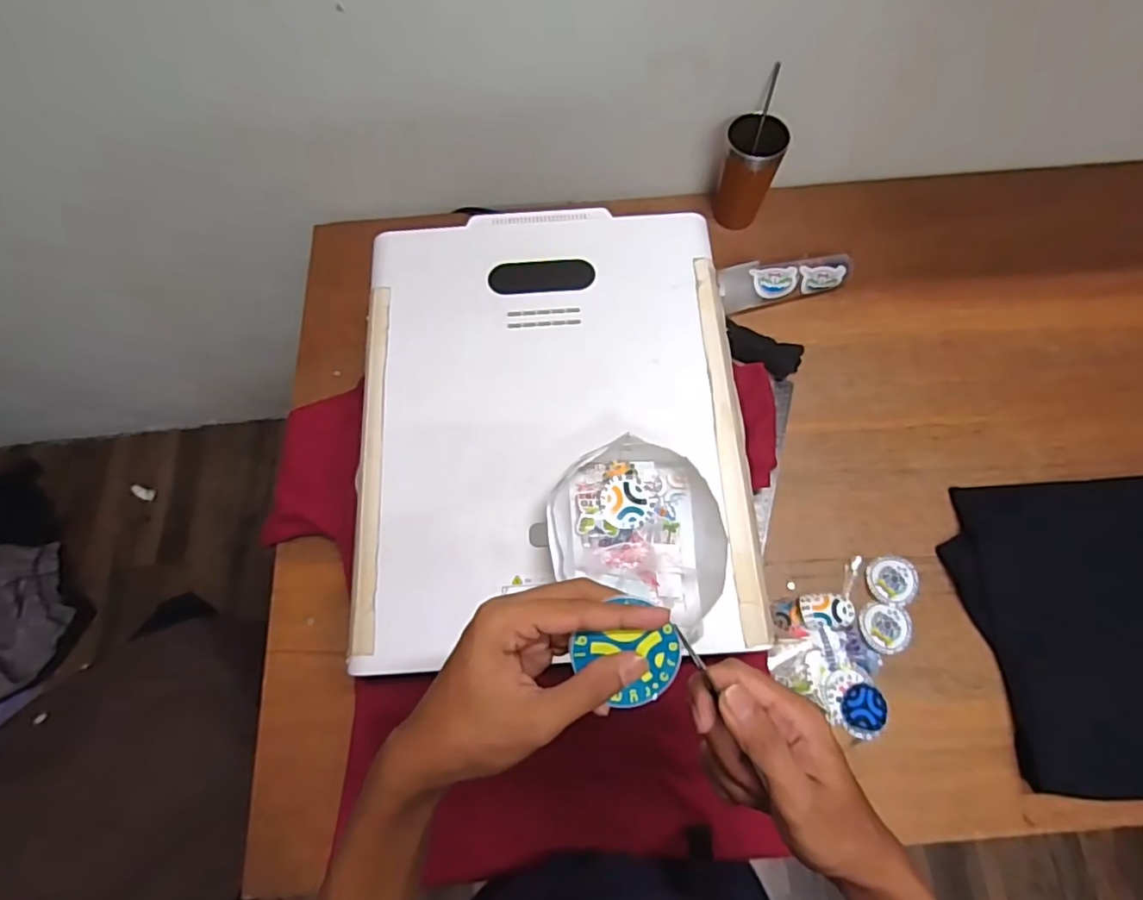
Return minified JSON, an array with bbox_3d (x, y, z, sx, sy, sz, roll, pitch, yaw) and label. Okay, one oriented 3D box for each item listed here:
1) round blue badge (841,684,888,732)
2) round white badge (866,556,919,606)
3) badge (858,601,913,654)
[{"bbox_3d":[0.332,0.291,0.668,0.050,0.004,0.046,0,70,1],"label":"round blue badge"},{"bbox_3d":[0.390,0.157,0.714,0.056,0.004,0.057,0,70,1],"label":"round white badge"},{"bbox_3d":[0.370,0.209,0.694,0.055,0.005,0.057,0,70,1],"label":"badge"}]

